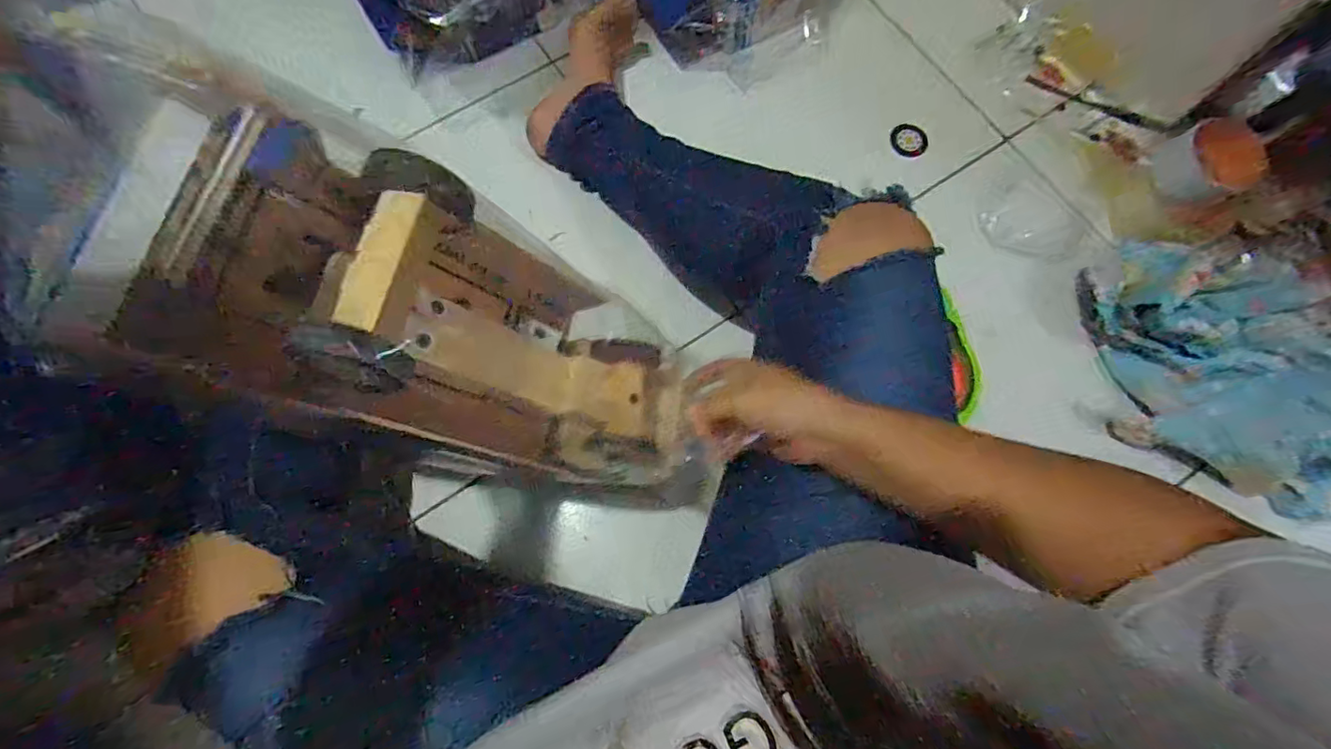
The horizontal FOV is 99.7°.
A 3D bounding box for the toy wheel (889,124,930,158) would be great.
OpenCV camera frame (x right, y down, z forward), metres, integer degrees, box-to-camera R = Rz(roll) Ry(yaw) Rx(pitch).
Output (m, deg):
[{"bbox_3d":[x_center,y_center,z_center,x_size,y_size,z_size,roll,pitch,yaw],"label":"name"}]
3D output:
[{"bbox_3d":[0.295,-0.282,0.681,0.046,0.014,0.038,35,94,12],"label":"toy wheel"}]

